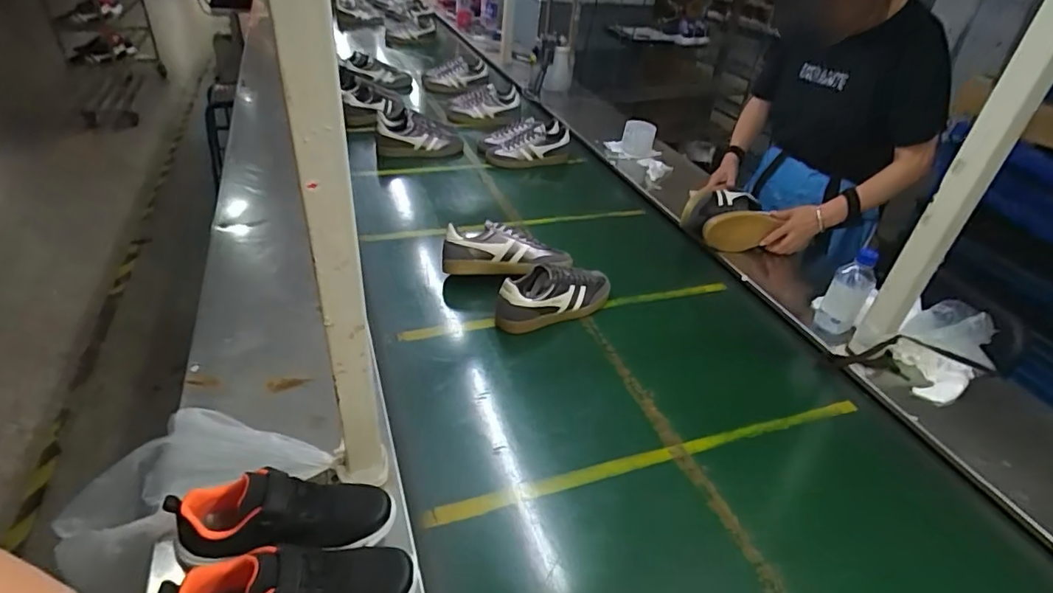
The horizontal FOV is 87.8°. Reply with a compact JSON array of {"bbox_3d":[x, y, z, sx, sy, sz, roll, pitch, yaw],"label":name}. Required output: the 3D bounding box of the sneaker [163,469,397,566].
[{"bbox_3d":[-0.252,0.238,0.579,0.212,0.091,0.083,-1,36,-11],"label":"sneaker"}]

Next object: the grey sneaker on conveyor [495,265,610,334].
[{"bbox_3d":[0.053,-0.008,1.037,0.251,0.095,0.087,-16,41,-28],"label":"grey sneaker on conveyor"}]

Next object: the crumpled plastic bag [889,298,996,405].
[{"bbox_3d":[0.746,0.091,0.980,0.216,0.095,0.138,-27,47,-38],"label":"crumpled plastic bag"}]

